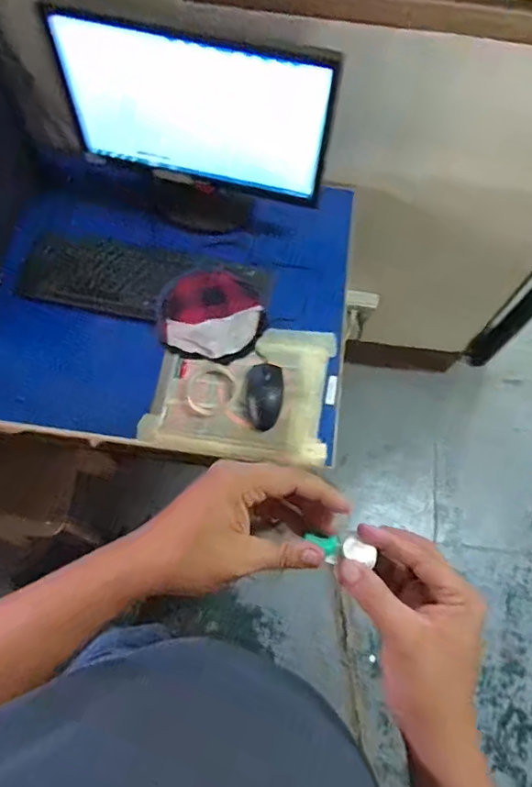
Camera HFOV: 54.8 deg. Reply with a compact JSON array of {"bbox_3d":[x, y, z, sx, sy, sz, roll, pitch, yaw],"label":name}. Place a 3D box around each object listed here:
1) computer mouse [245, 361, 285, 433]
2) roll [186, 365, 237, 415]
[{"bbox_3d":[-0.001,0.003,0.838,0.061,0.028,0.113,0,67,-3],"label":"computer mouse"},{"bbox_3d":[-0.092,-0.006,0.849,0.077,0.017,0.083,1,71,-2],"label":"roll"}]

